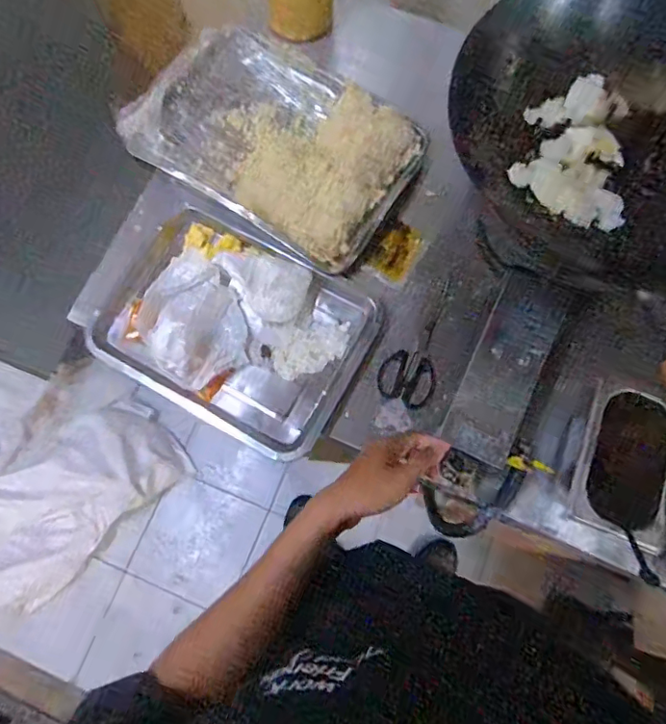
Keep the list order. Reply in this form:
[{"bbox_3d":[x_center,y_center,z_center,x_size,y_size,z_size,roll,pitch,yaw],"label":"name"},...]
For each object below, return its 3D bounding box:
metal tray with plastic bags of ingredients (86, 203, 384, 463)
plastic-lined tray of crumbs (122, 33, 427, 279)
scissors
[{"bbox_3d":[-0.137,-0.053,0.723,0.357,0.058,0.257,26,77,9],"label":"metal tray with plastic bags of ingredients"},{"bbox_3d":[-0.080,-0.335,0.790,0.394,0.060,0.285,32,78,10],"label":"plastic-lined tray of crumbs"},{"bbox_3d":[0.124,-0.023,0.737,0.074,0.008,0.172,24,77,8],"label":"scissors"}]

